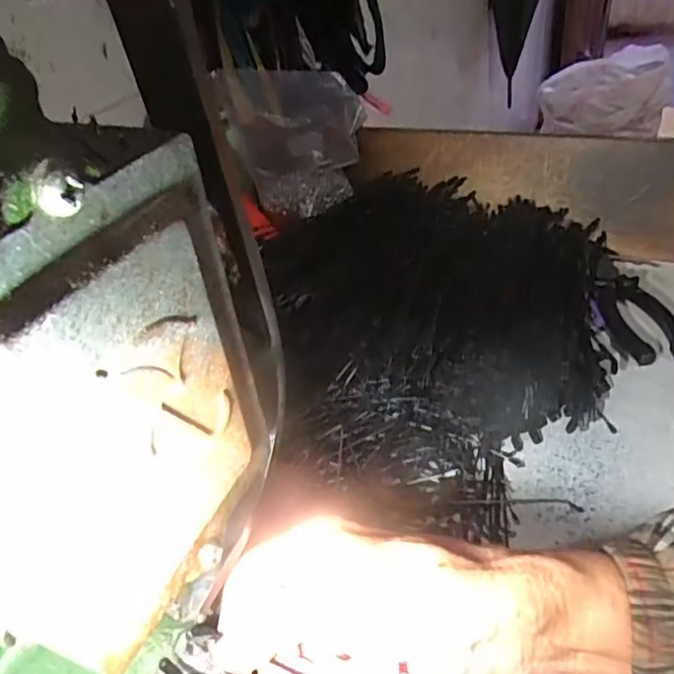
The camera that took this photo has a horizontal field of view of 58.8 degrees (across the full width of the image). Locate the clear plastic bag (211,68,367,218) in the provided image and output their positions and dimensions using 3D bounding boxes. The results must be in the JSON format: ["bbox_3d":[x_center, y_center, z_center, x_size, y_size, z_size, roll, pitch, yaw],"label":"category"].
[{"bbox_3d":[-0.051,-0.191,0.591,0.152,0.123,0.057,7,39,19],"label":"clear plastic bag"}]

